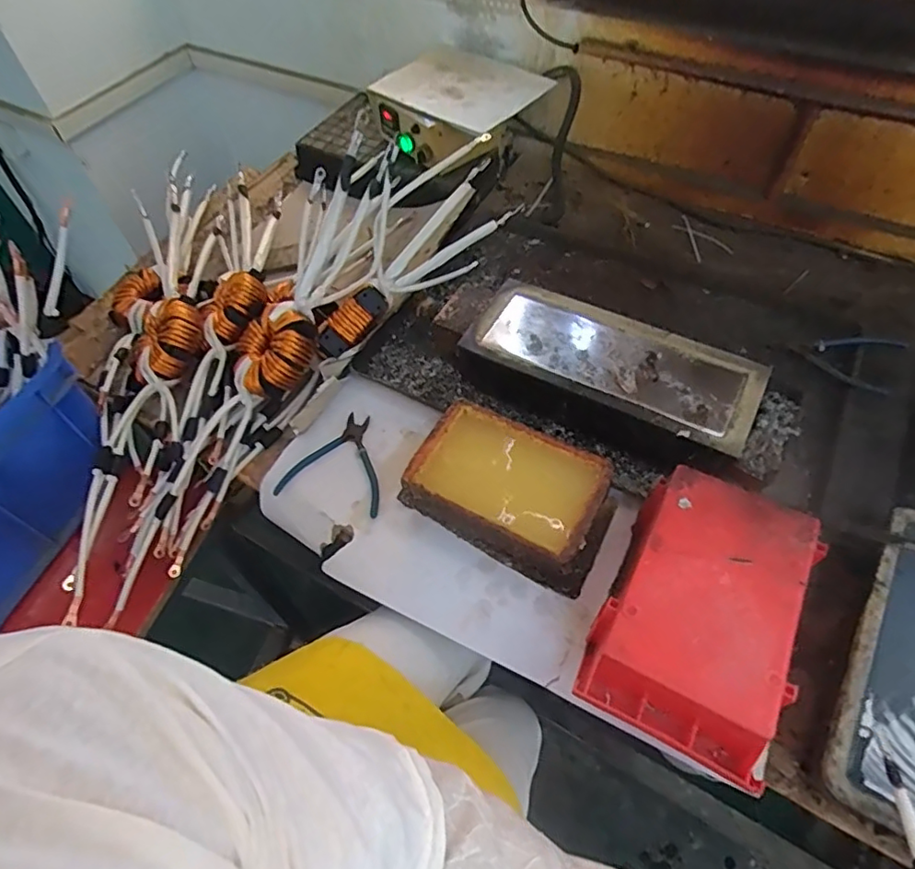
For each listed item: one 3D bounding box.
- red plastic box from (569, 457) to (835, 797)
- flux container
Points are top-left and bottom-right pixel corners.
[{"bbox_3d":[0.217,0.156,0.510,0.153,0.066,0.237,23,60,17],"label":"red plastic box"},{"bbox_3d":[0.060,0.062,0.639,0.221,0.072,0.138,26,61,18],"label":"flux container"}]

